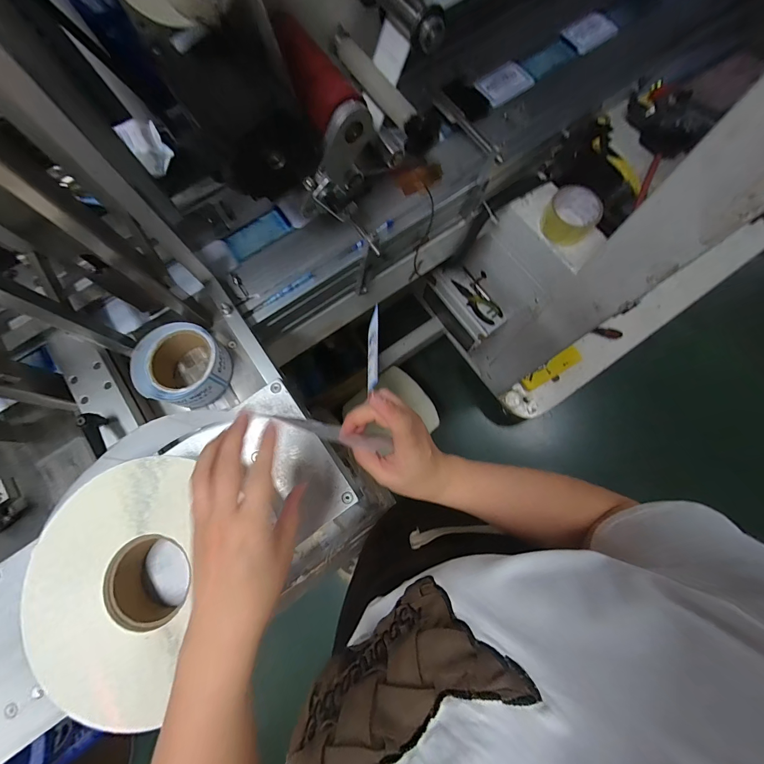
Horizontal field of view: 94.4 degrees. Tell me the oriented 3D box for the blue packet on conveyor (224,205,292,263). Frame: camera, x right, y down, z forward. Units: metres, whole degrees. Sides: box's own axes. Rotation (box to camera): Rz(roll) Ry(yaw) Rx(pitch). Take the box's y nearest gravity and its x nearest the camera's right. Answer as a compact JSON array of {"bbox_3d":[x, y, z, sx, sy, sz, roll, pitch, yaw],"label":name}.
[{"bbox_3d":[-0.193,-0.233,0.555,0.100,0.007,0.054,-35,78,-7],"label":"blue packet on conveyor"}]

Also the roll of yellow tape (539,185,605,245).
[{"bbox_3d":[0.336,-0.295,0.635,0.090,0.062,0.082,37,80,10],"label":"roll of yellow tape"}]

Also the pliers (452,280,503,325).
[{"bbox_3d":[0.245,-0.212,0.906,0.057,0.011,0.150,-35,78,-7],"label":"pliers"}]

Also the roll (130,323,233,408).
[{"bbox_3d":[-0.265,-0.021,0.472,0.109,0.056,0.101,0,76,2],"label":"roll"}]

